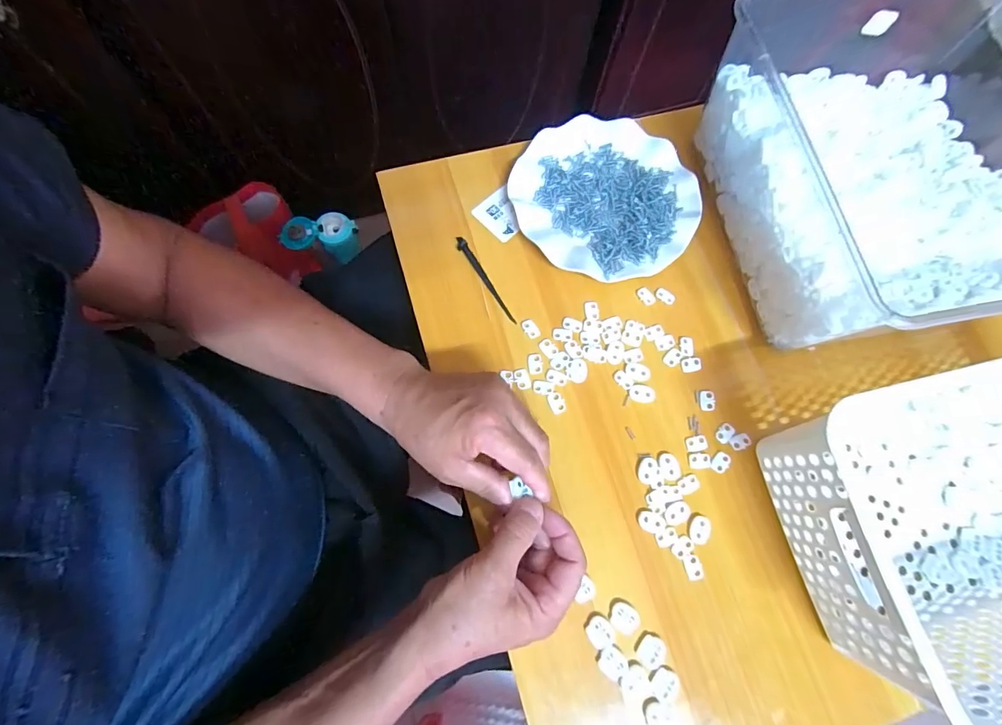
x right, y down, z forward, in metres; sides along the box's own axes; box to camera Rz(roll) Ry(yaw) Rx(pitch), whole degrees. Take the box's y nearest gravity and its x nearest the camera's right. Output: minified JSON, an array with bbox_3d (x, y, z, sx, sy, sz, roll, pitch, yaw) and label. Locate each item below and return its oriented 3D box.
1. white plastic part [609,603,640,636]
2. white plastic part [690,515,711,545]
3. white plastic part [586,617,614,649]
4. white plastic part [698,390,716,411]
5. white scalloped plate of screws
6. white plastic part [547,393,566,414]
[{"bbox_3d":[0.099,0.205,0.348,0.023,0.004,0.021,25,77,5],"label":"white plastic part"},{"bbox_3d":[0.170,0.143,0.373,0.016,0.004,0.023,18,76,4],"label":"white plastic part"},{"bbox_3d":[0.078,0.213,0.344,0.019,0.004,0.022,-33,79,-8],"label":"white plastic part"},{"bbox_3d":[0.192,0.035,0.406,0.014,0.004,0.019,1,76,-1],"label":"white plastic part"},{"bbox_3d":[0.104,-0.168,0.446,0.177,0.020,0.176,0,76,-1],"label":"white scalloped plate of screws"},{"bbox_3d":[0.051,0.036,0.396,0.014,0.004,0.020,-23,78,-6],"label":"white plastic part"}]

